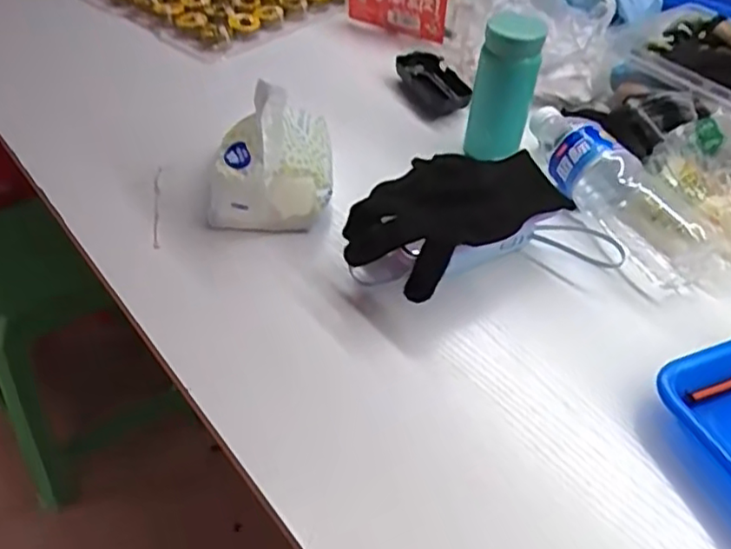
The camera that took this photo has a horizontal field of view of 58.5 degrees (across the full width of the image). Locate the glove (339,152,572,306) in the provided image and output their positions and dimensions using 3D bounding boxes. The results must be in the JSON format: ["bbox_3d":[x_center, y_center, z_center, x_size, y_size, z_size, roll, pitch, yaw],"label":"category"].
[{"bbox_3d":[0.069,-0.060,0.530,0.189,0.040,0.110,-26,52,-27],"label":"glove"}]

